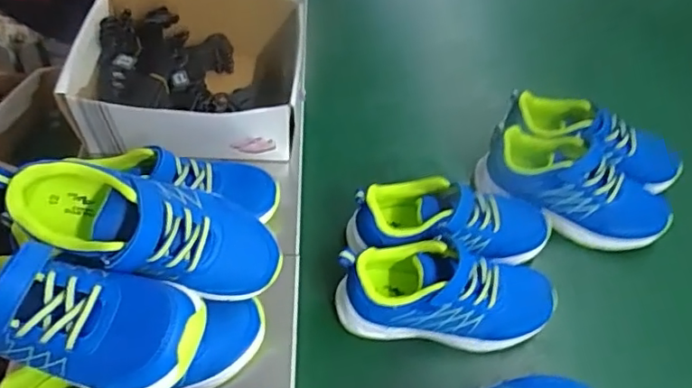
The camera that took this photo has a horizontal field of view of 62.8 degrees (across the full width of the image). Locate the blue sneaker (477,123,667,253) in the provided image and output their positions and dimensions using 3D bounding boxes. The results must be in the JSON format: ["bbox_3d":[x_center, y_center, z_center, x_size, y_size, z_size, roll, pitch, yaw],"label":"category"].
[{"bbox_3d":[0.248,-0.011,0.611,0.200,0.077,0.087,15,55,8],"label":"blue sneaker"}]

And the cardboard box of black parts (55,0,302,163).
[{"bbox_3d":[-0.170,-0.135,0.634,0.226,0.094,0.190,0,54,-3],"label":"cardboard box of black parts"}]

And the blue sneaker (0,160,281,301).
[{"bbox_3d":[-0.146,0.031,0.431,0.196,0.073,0.078,19,53,-14],"label":"blue sneaker"}]

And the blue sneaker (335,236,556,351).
[{"bbox_3d":[0.095,0.090,0.530,0.200,0.072,0.077,5,54,0],"label":"blue sneaker"}]

